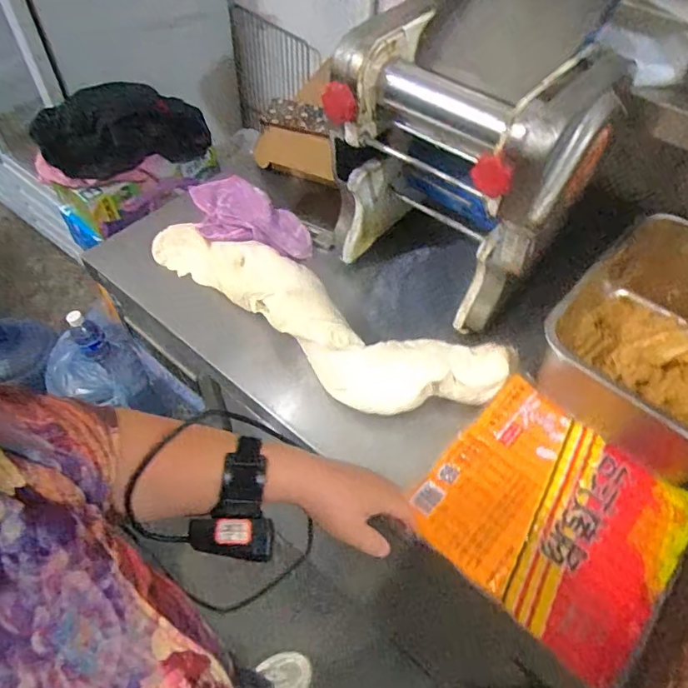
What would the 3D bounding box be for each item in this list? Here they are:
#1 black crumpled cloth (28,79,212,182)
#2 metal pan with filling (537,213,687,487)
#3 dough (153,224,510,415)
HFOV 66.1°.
[{"bbox_3d":[-0.470,-0.477,1.165,0.382,0.143,0.183,-36,62,-25],"label":"black crumpled cloth"},{"bbox_3d":[0.430,0.005,0.714,0.255,0.138,0.366,35,59,22],"label":"metal pan with filling"},{"bbox_3d":[-0.060,-0.040,0.767,0.577,0.068,0.156,25,56,16],"label":"dough"}]

